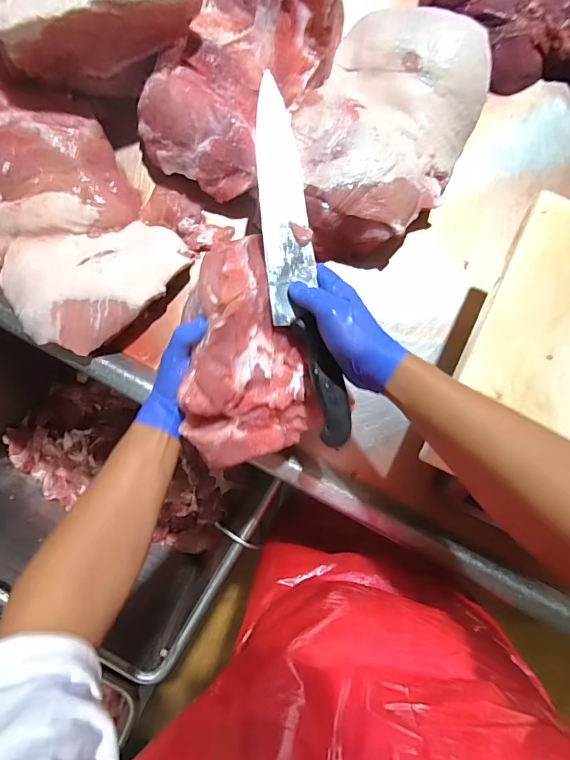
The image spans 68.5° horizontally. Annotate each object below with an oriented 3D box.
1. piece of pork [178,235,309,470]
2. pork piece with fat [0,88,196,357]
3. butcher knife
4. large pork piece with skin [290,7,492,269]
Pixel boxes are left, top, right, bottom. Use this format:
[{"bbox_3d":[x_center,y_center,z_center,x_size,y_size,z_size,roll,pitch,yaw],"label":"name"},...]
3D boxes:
[{"bbox_3d":[-0.040,-0.027,0.419,0.122,0.069,0.223,-1,86,-2],"label":"piece of pork"},{"bbox_3d":[-0.270,-0.194,0.503,0.198,0.073,0.298,-36,88,-4],"label":"pork piece with fat"},{"bbox_3d":[0.008,-0.110,0.416,0.055,0.025,0.352,-12,90,-3],"label":"butcher knife"},{"bbox_3d":[0.116,-0.298,0.524,0.204,0.088,0.305,29,86,0],"label":"large pork piece with skin"}]

